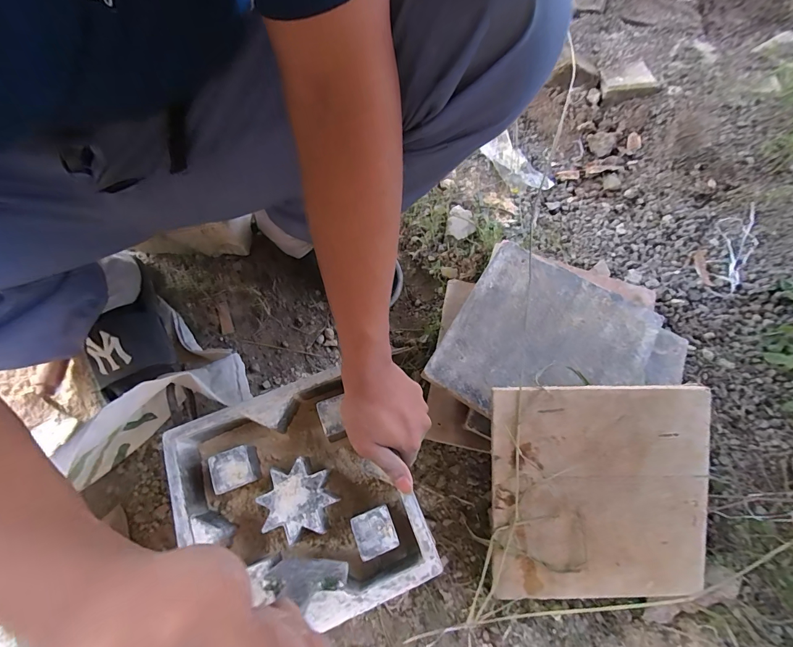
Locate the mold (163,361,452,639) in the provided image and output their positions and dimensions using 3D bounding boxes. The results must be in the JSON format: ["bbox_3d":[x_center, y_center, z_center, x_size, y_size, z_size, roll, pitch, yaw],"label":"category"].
[{"bbox_3d":[-0.105,0.186,0.390,0.220,0.063,0.225,-22,68,-10],"label":"mold"}]

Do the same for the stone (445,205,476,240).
[{"bbox_3d":[0.111,-0.173,0.624,0.046,0.014,0.066,12,68,3],"label":"stone"}]

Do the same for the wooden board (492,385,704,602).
[{"bbox_3d":[0.232,0.197,0.422,0.238,0.008,0.245,-2,94,3],"label":"wooden board"}]

